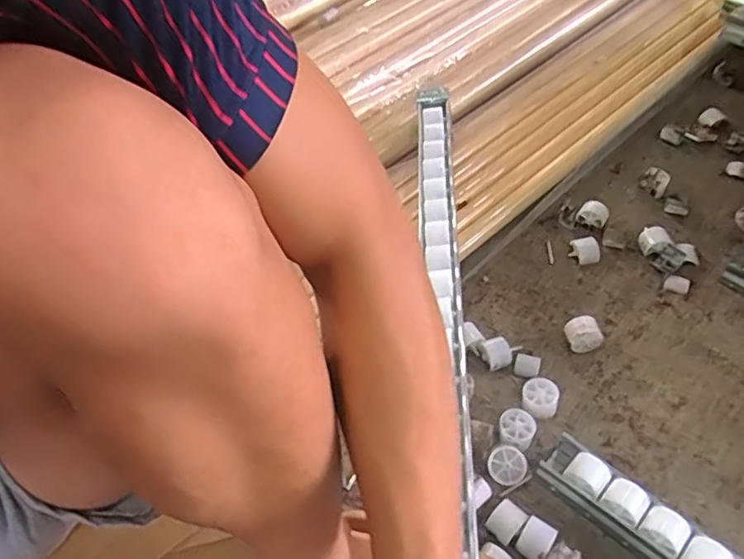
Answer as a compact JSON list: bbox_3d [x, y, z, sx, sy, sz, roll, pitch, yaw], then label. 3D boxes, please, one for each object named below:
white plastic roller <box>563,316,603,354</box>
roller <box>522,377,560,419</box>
[{"bbox_3d":[0.228,0.059,0.648,0.031,0.033,0.033,-3,50,3],"label":"white plastic roller"},{"bbox_3d":[0.170,0.122,0.610,0.034,0.031,0.036,-3,50,3],"label":"roller"}]

